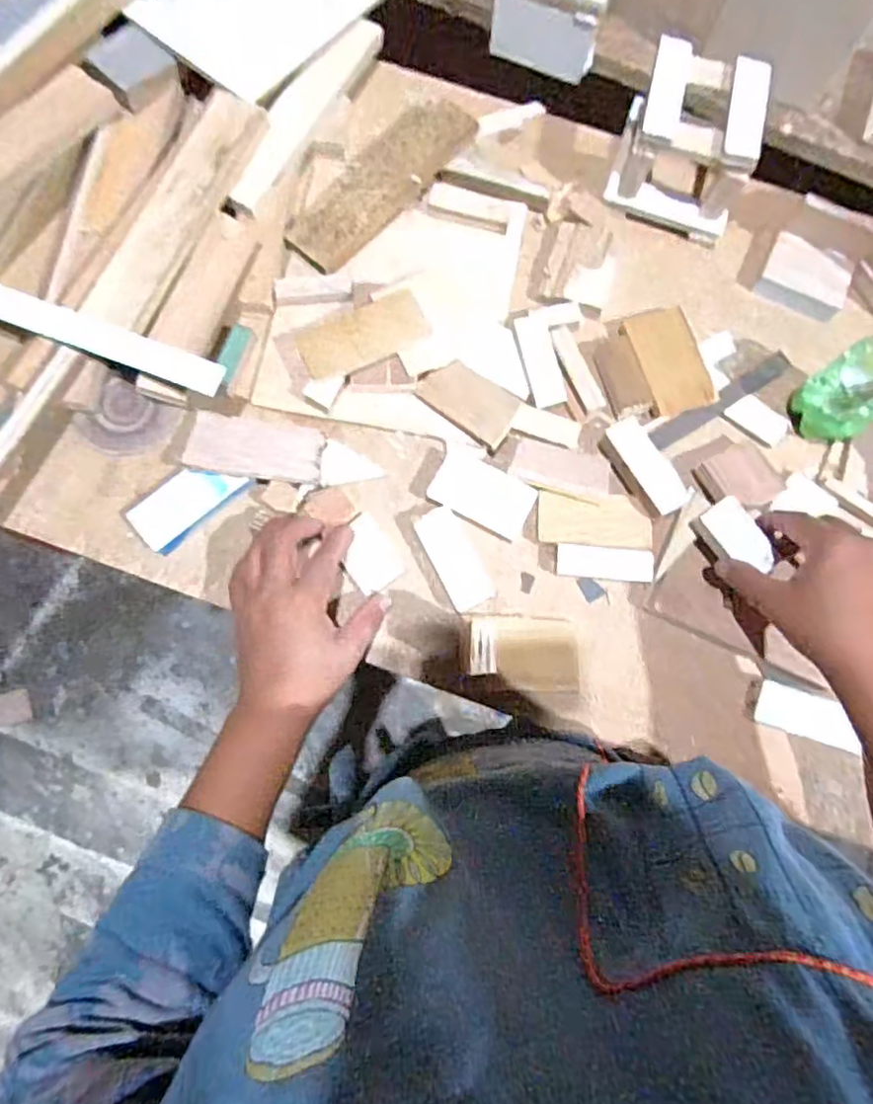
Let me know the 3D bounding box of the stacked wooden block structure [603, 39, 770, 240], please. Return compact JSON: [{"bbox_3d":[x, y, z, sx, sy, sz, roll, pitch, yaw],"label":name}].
[{"bbox_3d":[0.216,-0.349,0.515,0.113,0.075,0.110,16,80,2],"label":"stacked wooden block structure"}]

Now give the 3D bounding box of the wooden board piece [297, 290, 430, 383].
[{"bbox_3d":[-0.058,-0.172,0.487,0.102,0.008,0.043,-27,94,-4],"label":"wooden board piece"}]

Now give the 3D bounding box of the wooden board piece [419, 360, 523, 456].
[{"bbox_3d":[0.028,-0.123,0.494,0.078,0.011,0.044,39,80,7],"label":"wooden board piece"}]

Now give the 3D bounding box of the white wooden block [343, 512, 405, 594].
[{"bbox_3d":[-0.053,0.002,0.477,0.037,0.007,0.055,-34,85,-7],"label":"white wooden block"}]

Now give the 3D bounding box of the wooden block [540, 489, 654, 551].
[{"bbox_3d":[0.126,-0.025,0.487,0.089,0.008,0.042,4,78,0],"label":"wooden block"}]

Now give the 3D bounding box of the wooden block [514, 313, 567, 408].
[{"bbox_3d":[0.086,-0.158,0.502,0.029,0.009,0.077,-13,78,-4],"label":"wooden block"}]

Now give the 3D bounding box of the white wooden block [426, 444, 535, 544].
[{"bbox_3d":[0.038,-0.049,0.488,0.080,0.018,0.050,26,79,5],"label":"white wooden block"}]

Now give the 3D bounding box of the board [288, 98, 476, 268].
[{"bbox_3d":[-0.052,-0.327,0.531,0.067,0.008,0.189,43,80,8],"label":"board"}]

